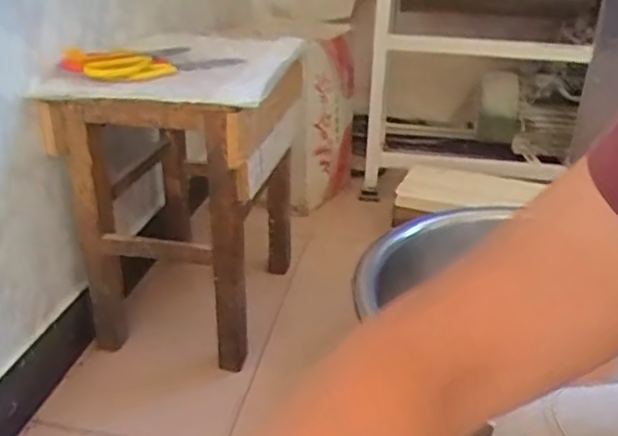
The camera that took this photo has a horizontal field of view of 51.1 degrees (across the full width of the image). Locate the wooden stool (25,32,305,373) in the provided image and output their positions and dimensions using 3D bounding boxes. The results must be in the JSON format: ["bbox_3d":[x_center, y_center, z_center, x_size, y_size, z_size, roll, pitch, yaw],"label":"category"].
[{"bbox_3d":[-0.197,-0.066,1.043,0.324,0.415,0.418,7,26,9],"label":"wooden stool"}]

